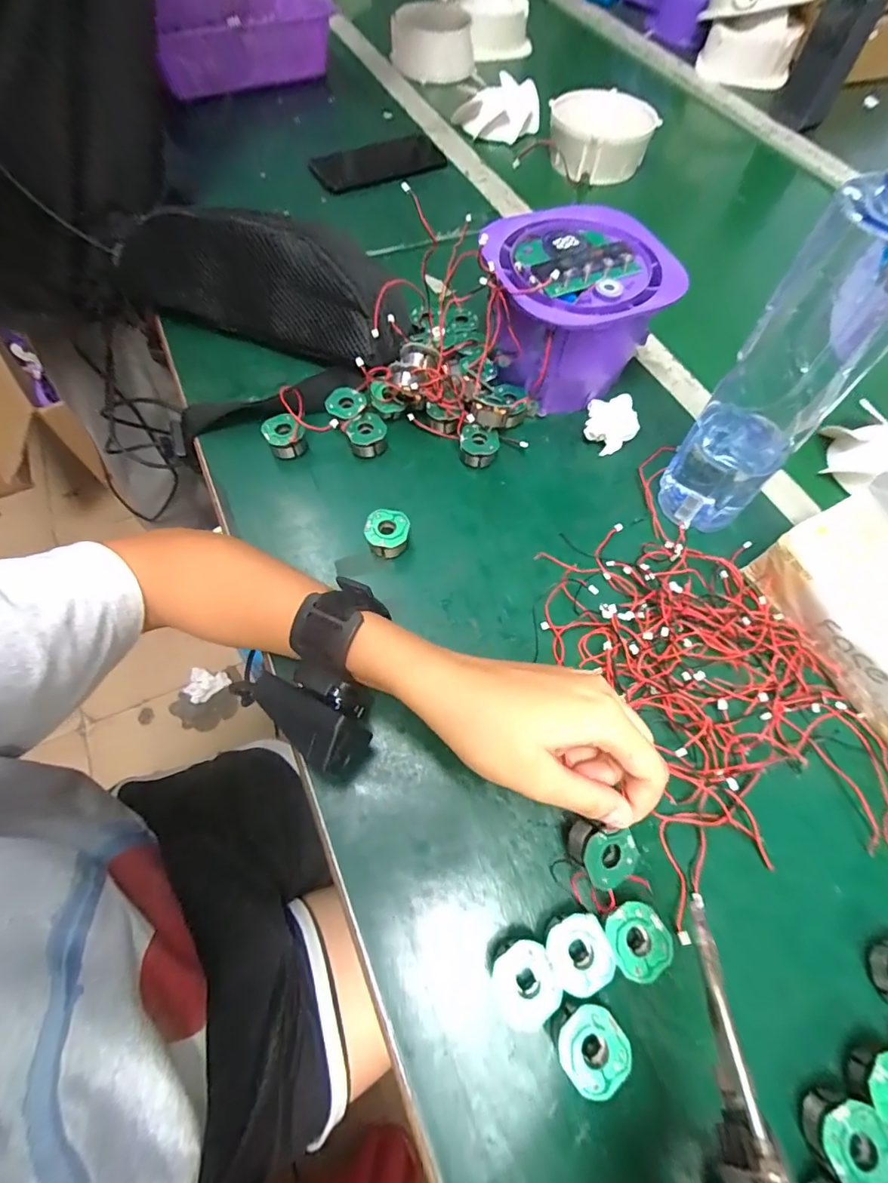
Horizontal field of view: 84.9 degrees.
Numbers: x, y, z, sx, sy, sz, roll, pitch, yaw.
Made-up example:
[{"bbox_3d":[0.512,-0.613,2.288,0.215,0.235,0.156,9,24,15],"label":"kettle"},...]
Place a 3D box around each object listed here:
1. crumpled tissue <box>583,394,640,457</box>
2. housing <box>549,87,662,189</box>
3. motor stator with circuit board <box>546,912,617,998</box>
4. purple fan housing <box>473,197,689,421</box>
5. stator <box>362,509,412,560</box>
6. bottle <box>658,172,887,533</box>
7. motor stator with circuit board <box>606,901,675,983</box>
[{"bbox_3d":[0.141,-0.141,0.410,0.041,0.021,0.053,15,65,7],"label":"crumpled tissue"},{"bbox_3d":[0.192,-0.558,0.596,0.124,0.052,0.143,10,65,4],"label":"housing"},{"bbox_3d":[0.067,0.182,0.246,0.030,0.022,0.032,0,64,0],"label":"motor stator with circuit board"},{"bbox_3d":[0.102,-0.229,0.407,0.145,0.104,0.139,1,64,0],"label":"purple fan housing"},{"bbox_3d":[-0.040,-0.040,0.352,0.031,0.027,0.028,1,64,0],"label":"stator"},{"bbox_3d":[0.200,-0.123,0.283,0.060,0.230,0.063,36,69,15],"label":"bottle"},{"bbox_3d":[0.098,0.177,0.249,0.031,0.021,0.031,0,64,0],"label":"motor stator with circuit board"}]

